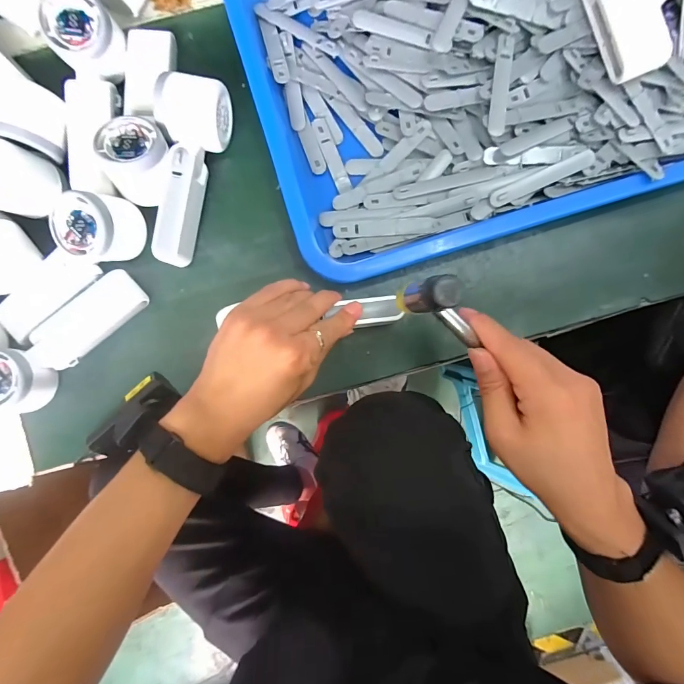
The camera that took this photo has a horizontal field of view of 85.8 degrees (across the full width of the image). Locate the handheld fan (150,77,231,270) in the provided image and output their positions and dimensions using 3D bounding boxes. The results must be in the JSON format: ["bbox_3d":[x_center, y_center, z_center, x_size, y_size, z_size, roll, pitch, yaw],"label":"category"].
[{"bbox_3d":[-0.140,-0.152,0.338,0.051,0.053,0.159,7,88,-1],"label":"handheld fan"}]

